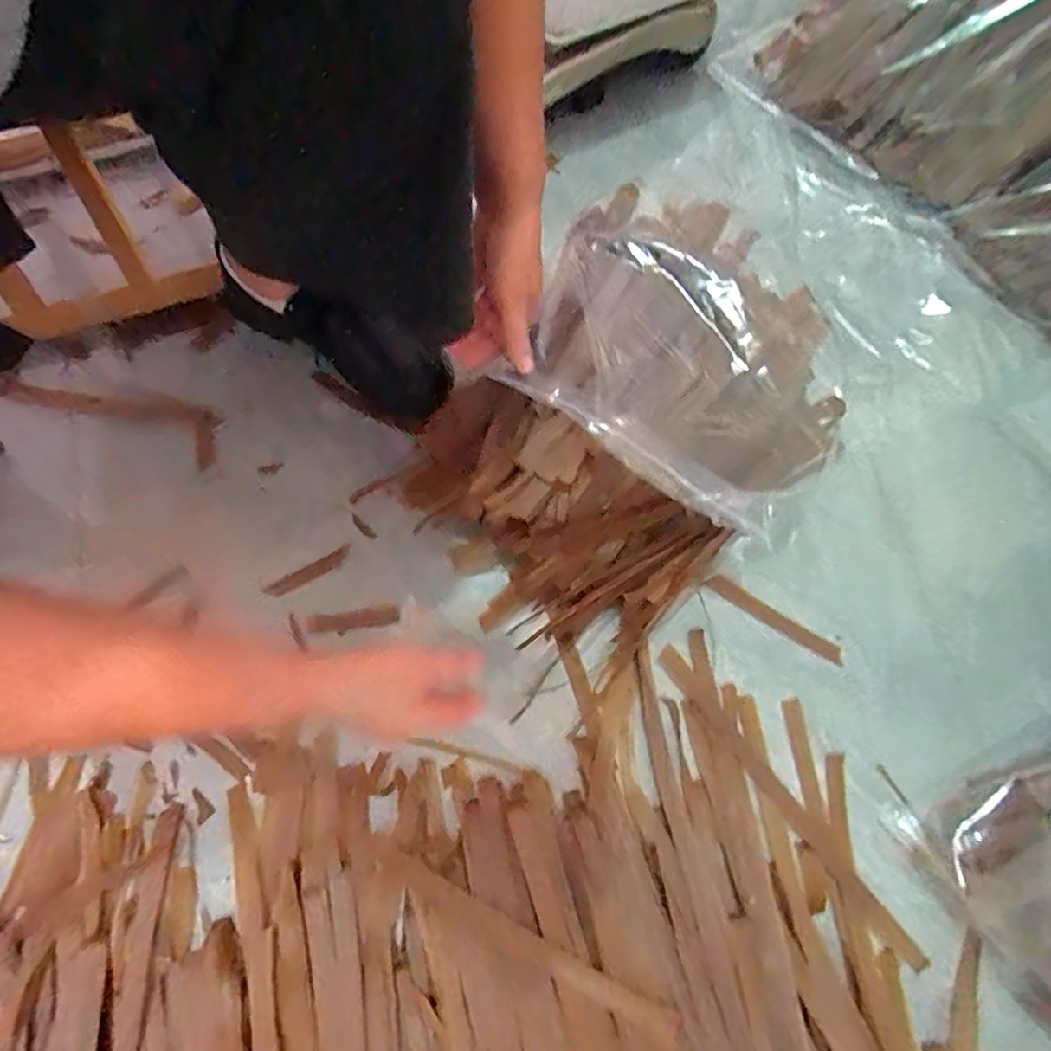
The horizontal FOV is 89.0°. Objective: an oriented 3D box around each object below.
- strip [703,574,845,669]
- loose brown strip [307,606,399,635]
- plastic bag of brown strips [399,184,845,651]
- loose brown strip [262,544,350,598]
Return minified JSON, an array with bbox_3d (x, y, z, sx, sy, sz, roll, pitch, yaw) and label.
[{"bbox_3d":[0.242,0.089,0.516,0.147,0.021,0.017,31,79,5],"label":"strip"},{"bbox_3d":[-0.165,0.092,0.517,0.084,0.004,0.020,-7,78,-3],"label":"loose brown strip"},{"bbox_3d":[0.094,-0.086,0.488,0.262,0.131,0.374,40,76,10],"label":"plastic bag of brown strips"},{"bbox_3d":[-0.210,0.046,0.519,0.086,0.005,0.016,-29,80,-7],"label":"loose brown strip"}]

